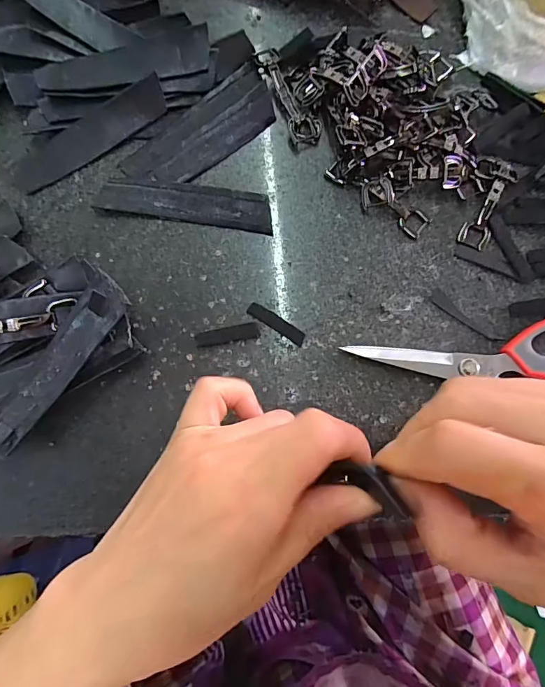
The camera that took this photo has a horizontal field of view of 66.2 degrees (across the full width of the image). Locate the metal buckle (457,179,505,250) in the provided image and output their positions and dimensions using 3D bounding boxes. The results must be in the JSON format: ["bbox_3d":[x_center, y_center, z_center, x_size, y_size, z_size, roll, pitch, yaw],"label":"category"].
[{"bbox_3d":[0.139,-0.085,0.274,0.019,0.005,0.044,22,100,3],"label":"metal buckle"}]

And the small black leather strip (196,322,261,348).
[{"bbox_3d":[-0.028,-0.006,0.263,0.039,0.004,0.010,-10,81,-1],"label":"small black leather strip"}]

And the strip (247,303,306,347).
[{"bbox_3d":[0.003,-0.013,0.264,0.040,0.004,0.009,32,83,5],"label":"strip"}]

